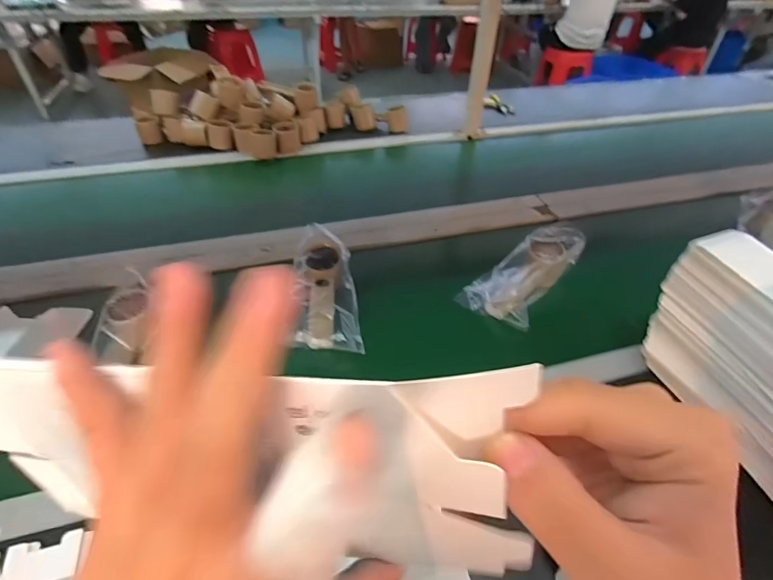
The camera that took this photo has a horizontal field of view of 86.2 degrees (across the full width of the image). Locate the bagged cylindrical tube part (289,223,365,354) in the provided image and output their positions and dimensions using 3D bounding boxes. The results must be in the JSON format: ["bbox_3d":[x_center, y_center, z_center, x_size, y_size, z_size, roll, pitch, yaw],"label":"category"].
[{"bbox_3d":[-0.088,-0.002,0.578,0.085,0.038,0.196,-6,62,-8],"label":"bagged cylindrical tube part"}]

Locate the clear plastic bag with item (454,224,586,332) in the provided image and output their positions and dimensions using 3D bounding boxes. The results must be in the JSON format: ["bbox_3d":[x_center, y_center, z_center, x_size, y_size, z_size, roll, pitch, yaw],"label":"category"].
[{"bbox_3d":[0.215,-0.025,0.619,0.207,0.035,0.105,-38,54,-16],"label":"clear plastic bag with item"}]

